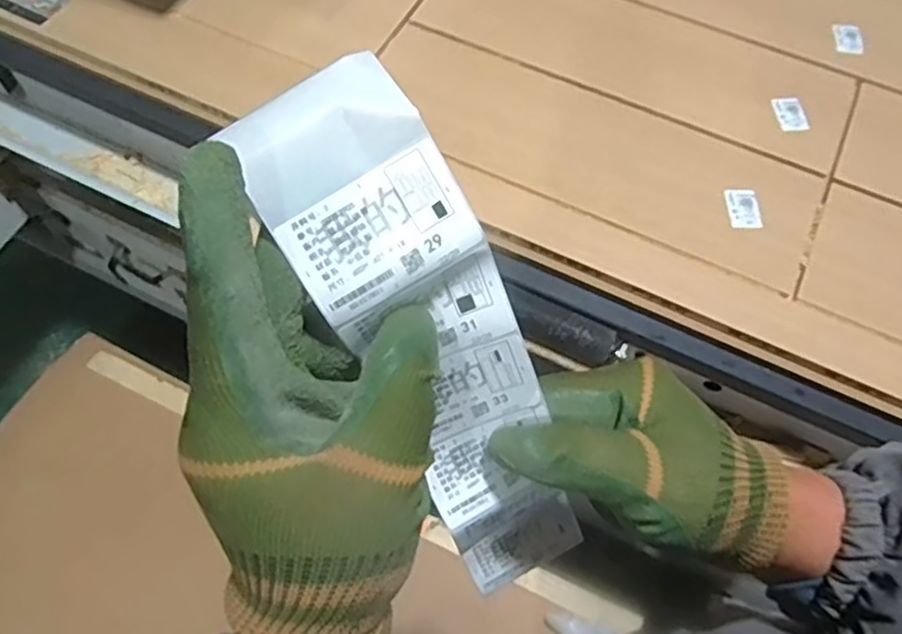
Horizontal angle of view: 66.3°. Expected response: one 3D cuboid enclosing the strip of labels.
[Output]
[{"bbox_3d":[-0.002,0.022,0.274,0.059,0.236,0.032,-35,34,-16],"label":"strip of labels"}]

